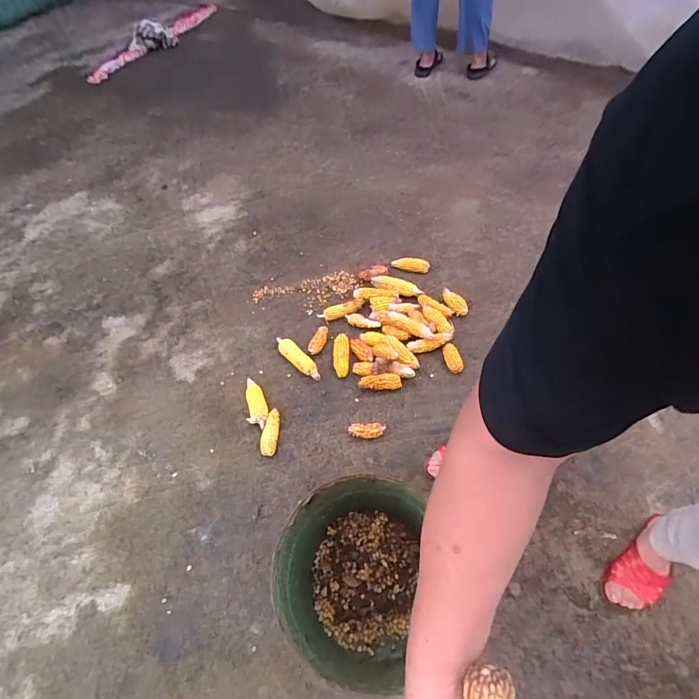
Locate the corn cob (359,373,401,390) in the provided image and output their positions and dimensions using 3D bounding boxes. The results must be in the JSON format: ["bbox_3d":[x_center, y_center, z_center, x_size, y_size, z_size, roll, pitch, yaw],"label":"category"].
[{"bbox_3d":[0.086,0.093,1.148,0.120,0.038,0.042,-1,56,5],"label":"corn cob"}]

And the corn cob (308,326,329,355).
[{"bbox_3d":[-0.093,-0.030,1.257,0.043,0.031,0.100,16,55,15],"label":"corn cob"}]

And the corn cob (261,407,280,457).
[{"bbox_3d":[-0.211,0.223,1.103,0.042,0.032,0.128,2,53,5],"label":"corn cob"}]

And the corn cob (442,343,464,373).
[{"bbox_3d":[0.299,0.024,1.187,0.046,0.054,0.091,-9,55,-1],"label":"corn cob"}]

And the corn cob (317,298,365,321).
[{"bbox_3d":[-0.027,-0.124,1.315,0.151,0.031,0.048,-18,53,-10],"label":"corn cob"}]

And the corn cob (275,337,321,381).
[{"bbox_3d":[-0.156,0.024,1.228,0.194,0.037,0.052,36,66,25],"label":"corn cob"}]

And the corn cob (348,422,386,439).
[{"bbox_3d":[0.046,0.216,1.075,0.093,0.028,0.039,0,57,2],"label":"corn cob"}]

